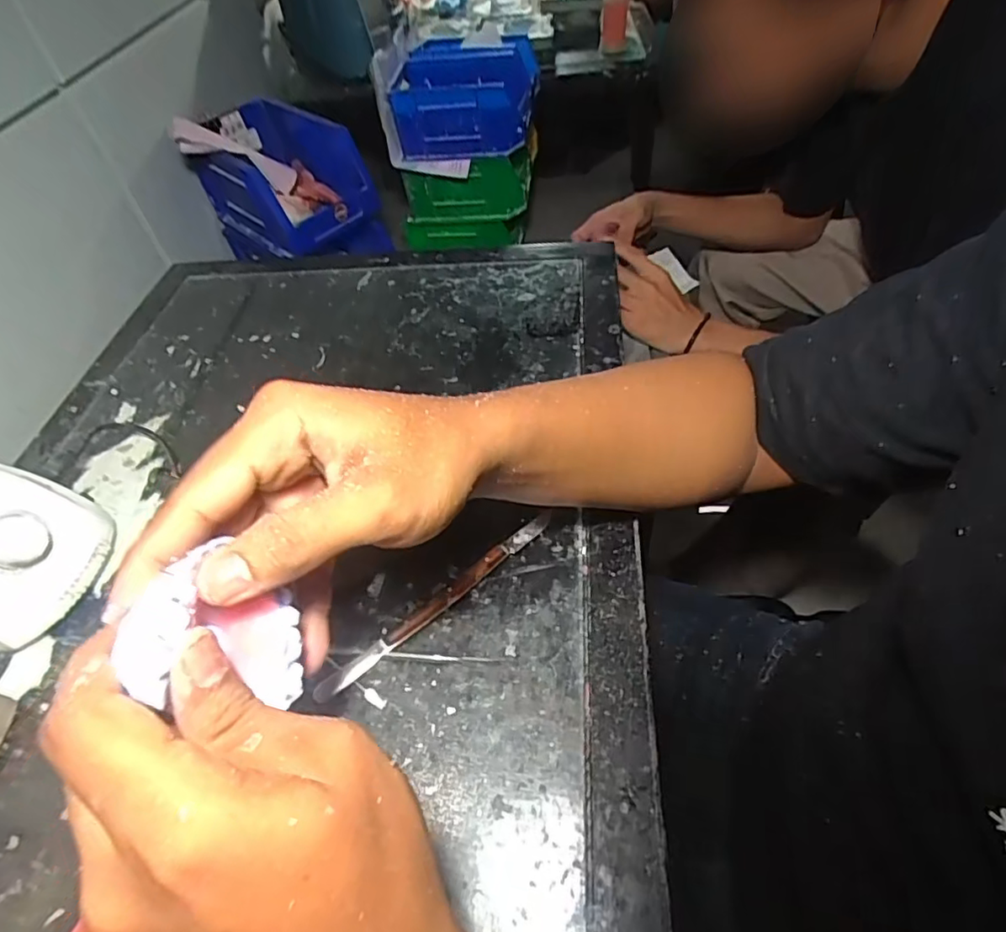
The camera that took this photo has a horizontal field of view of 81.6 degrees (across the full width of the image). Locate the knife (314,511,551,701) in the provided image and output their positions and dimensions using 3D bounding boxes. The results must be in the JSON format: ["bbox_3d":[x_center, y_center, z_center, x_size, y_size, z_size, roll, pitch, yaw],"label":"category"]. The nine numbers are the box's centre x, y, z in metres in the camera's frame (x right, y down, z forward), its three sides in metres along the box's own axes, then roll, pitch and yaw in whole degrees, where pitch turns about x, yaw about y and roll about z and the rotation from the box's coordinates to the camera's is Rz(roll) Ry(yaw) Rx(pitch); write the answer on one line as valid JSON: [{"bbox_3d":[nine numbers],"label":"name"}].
[{"bbox_3d":[-0.035,0.080,0.350,0.172,0.012,0.012,-36,55,-22],"label":"knife"}]

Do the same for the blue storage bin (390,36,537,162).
[{"bbox_3d":[-0.043,-0.483,0.754,0.162,0.089,0.179,2,50,8],"label":"blue storage bin"}]

